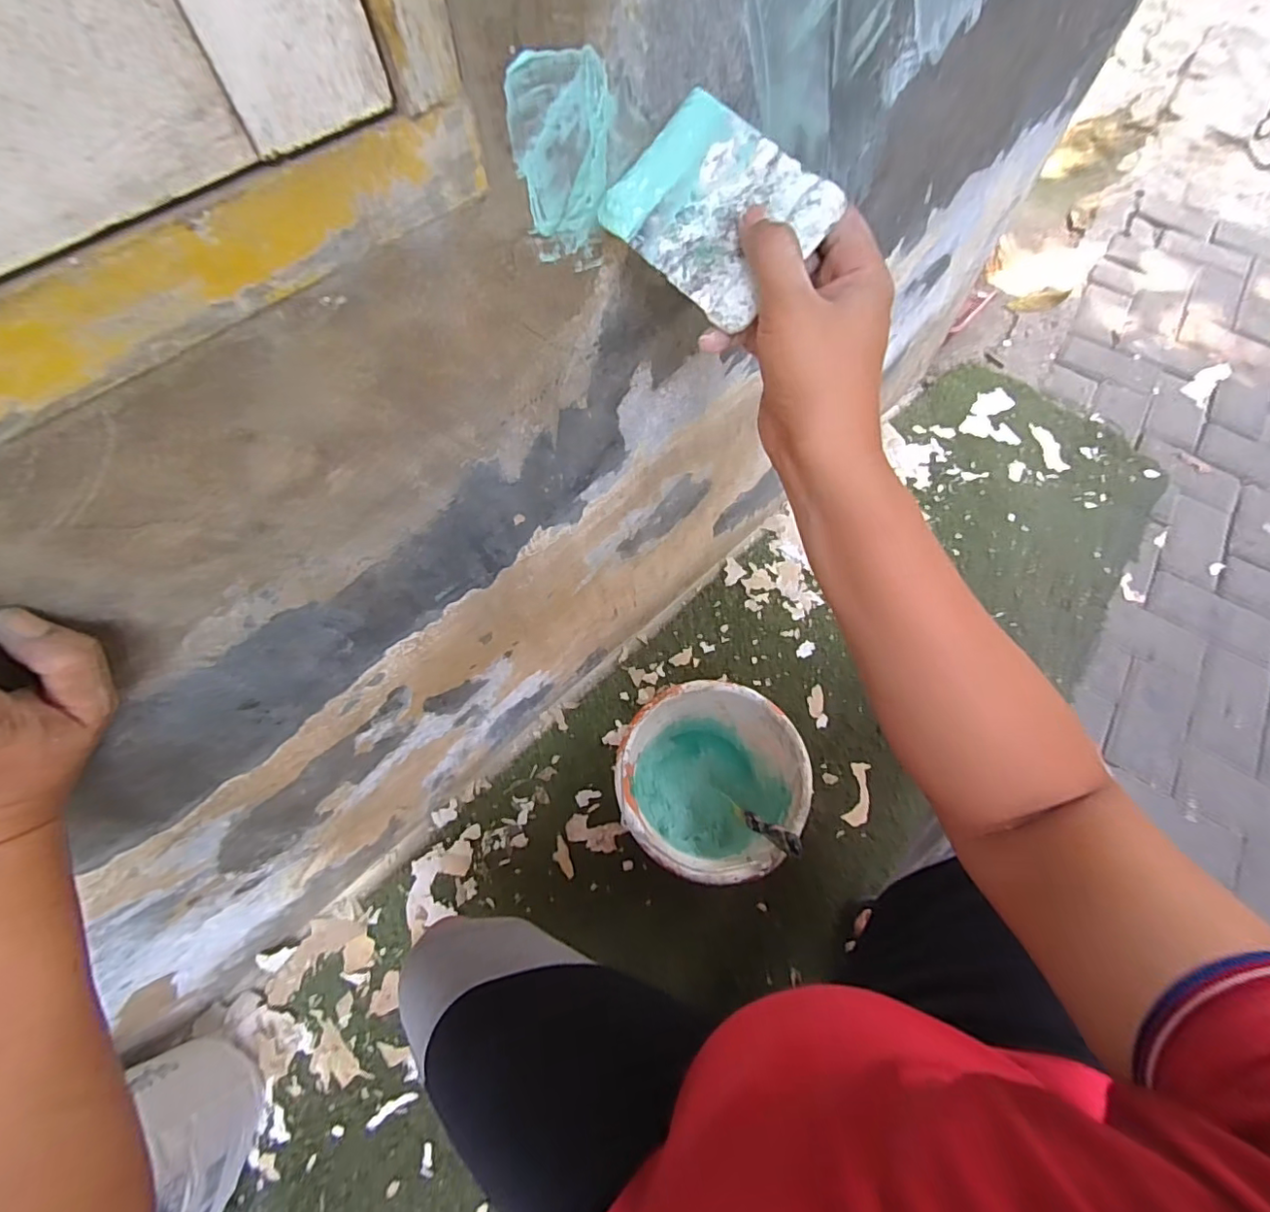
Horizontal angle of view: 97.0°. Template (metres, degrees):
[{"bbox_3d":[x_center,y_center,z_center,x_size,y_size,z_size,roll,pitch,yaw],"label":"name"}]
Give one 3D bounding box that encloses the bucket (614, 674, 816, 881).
[{"bbox_3d":[0.098,0.250,0.789,0.237,0.171,0.235,0,65,0],"label":"bucket"}]

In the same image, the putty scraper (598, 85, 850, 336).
[{"bbox_3d":[0.041,-0.203,0.287,0.103,0.006,0.079,46,104,11],"label":"putty scraper"}]

